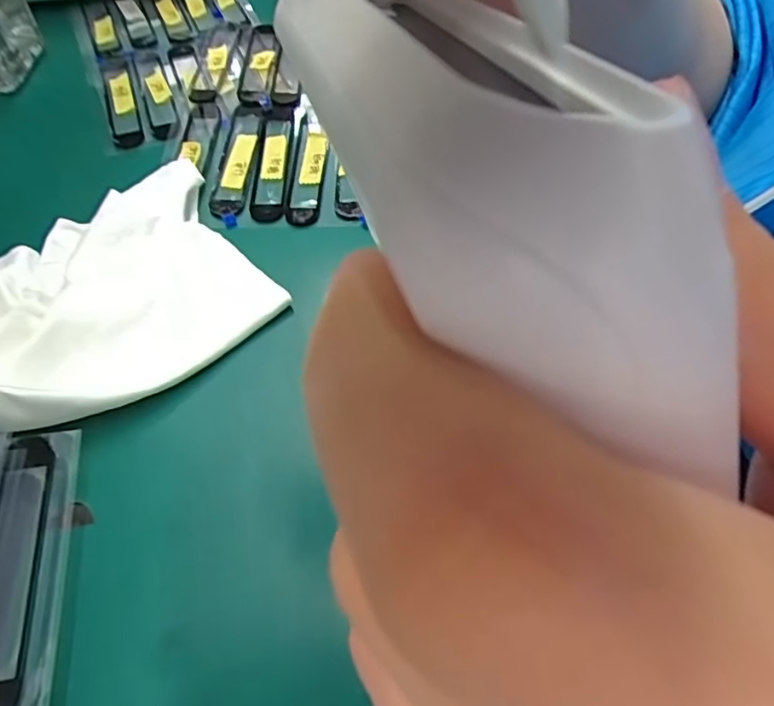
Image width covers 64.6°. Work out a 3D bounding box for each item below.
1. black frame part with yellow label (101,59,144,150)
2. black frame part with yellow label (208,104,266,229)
[{"bbox_3d":[-0.139,-0.134,0.319,0.015,0.004,0.073,-17,58,-12],"label":"black frame part with yellow label"},{"bbox_3d":[-0.071,-0.094,0.292,0.018,0.004,0.080,2,55,0],"label":"black frame part with yellow label"}]

